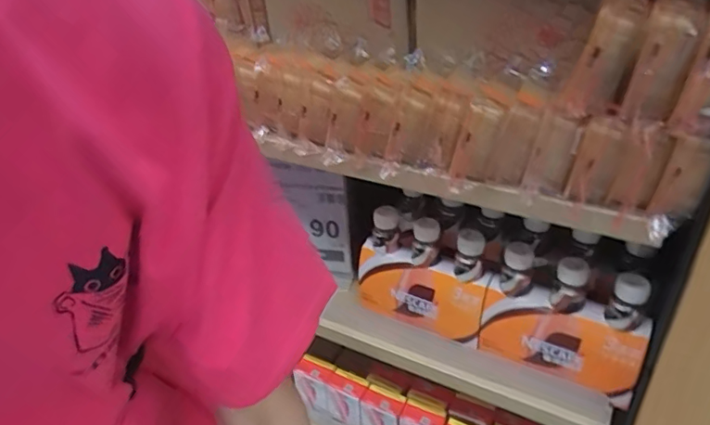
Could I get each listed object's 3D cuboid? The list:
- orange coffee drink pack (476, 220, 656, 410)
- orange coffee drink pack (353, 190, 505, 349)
[{"bbox_3d":[0.250,0.104,0.633,0.172,0.135,0.115,15,37,27],"label":"orange coffee drink pack"},{"bbox_3d":[0.105,0.063,0.720,0.176,0.136,0.121,18,39,31],"label":"orange coffee drink pack"}]

